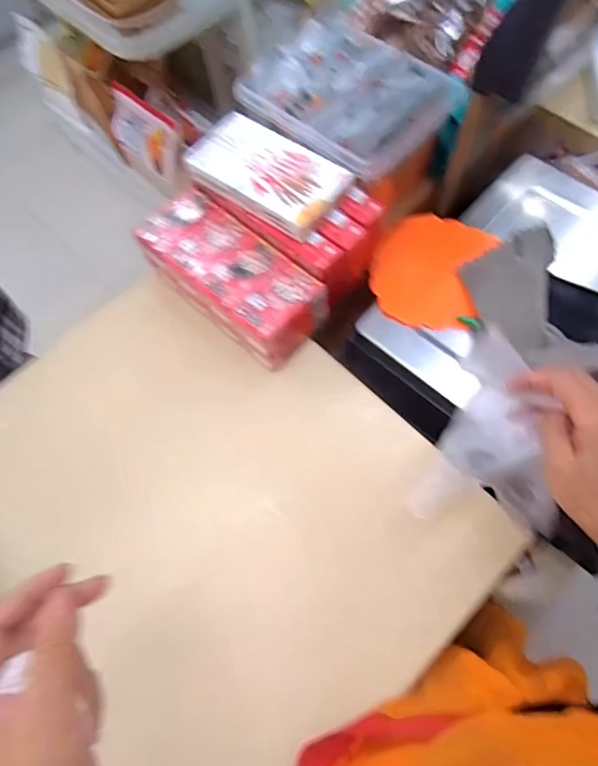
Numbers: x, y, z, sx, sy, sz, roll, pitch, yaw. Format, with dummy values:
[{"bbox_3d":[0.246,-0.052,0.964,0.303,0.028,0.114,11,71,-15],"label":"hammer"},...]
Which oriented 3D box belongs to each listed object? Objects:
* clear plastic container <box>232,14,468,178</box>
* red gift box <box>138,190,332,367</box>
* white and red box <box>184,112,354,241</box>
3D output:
[{"bbox_3d":[0.053,-0.311,0.532,0.195,0.035,0.160,36,73,17],"label":"clear plastic container"},{"bbox_3d":[-0.073,-0.112,0.539,0.206,0.063,0.089,40,74,18],"label":"red gift box"},{"bbox_3d":[-0.036,-0.212,0.512,0.155,0.021,0.084,35,73,17],"label":"white and red box"}]

